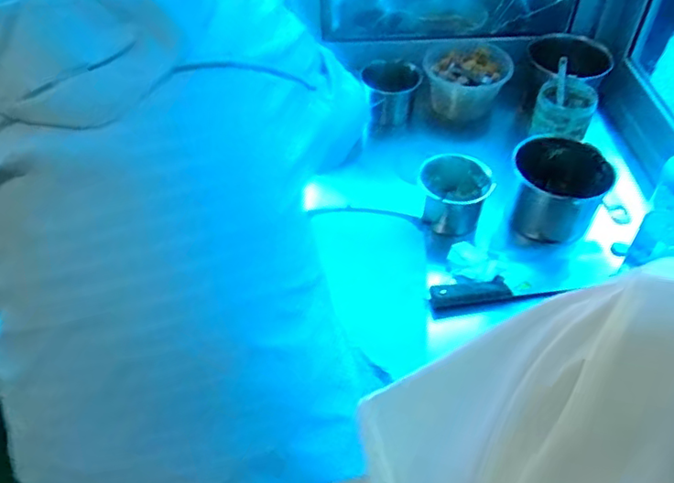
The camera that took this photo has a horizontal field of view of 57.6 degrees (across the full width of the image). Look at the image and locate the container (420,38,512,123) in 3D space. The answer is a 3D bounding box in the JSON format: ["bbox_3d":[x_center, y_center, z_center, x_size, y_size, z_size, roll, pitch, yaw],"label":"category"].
[{"bbox_3d":[0.247,-0.302,1.185,0.167,0.115,0.119,4,47,3],"label":"container"}]

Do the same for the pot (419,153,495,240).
[{"bbox_3d":[0.188,-0.073,1.002,0.117,0.107,0.099,11,48,10],"label":"pot"}]

